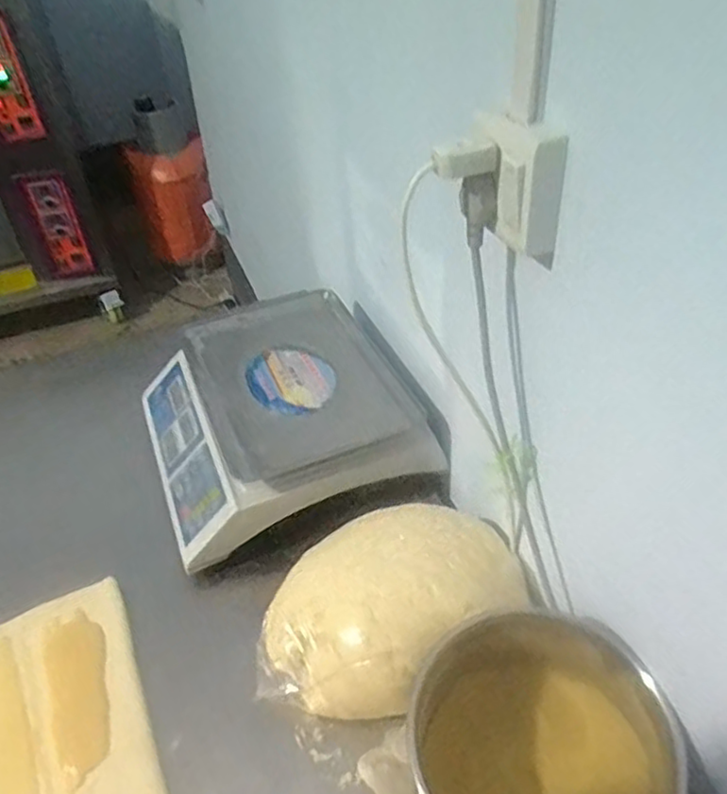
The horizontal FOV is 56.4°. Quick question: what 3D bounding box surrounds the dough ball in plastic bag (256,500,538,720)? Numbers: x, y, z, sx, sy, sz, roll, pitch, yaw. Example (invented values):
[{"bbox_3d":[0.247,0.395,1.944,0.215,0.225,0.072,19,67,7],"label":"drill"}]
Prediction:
[{"bbox_3d":[0.022,0.206,0.674,0.266,0.116,0.187,-22,43,-19],"label":"dough ball in plastic bag"}]

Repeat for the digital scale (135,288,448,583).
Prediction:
[{"bbox_3d":[-0.119,0.006,0.887,0.329,0.107,0.356,-17,42,-15],"label":"digital scale"}]

